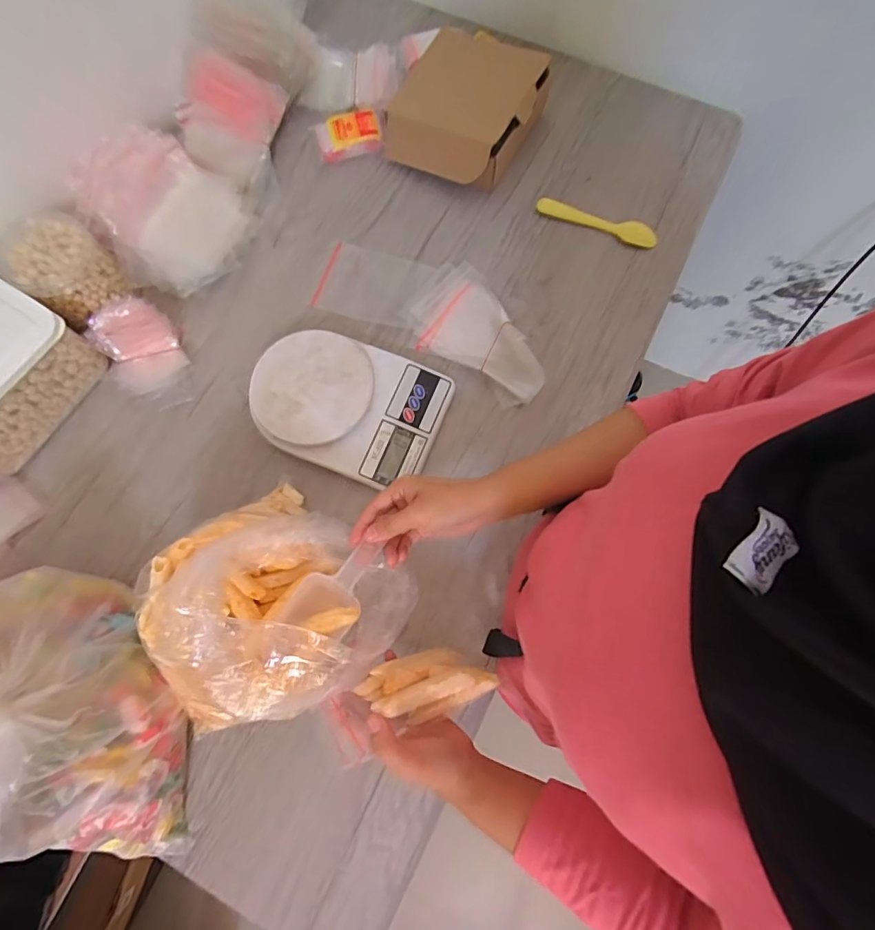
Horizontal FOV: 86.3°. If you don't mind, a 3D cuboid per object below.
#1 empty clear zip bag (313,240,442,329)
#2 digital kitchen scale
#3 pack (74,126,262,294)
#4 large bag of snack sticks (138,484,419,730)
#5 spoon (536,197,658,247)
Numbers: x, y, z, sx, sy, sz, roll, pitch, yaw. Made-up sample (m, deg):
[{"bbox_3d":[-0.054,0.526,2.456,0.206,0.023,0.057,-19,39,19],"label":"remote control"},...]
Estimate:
[{"bbox_3d":[-0.079,-0.221,0.573,0.135,0.008,0.095,16,74,12],"label":"empty clear zip bag"},{"bbox_3d":[-0.098,-0.067,0.515,0.198,0.040,0.145,20,77,6],"label":"digital kitchen scale"},{"bbox_3d":[-0.314,-0.290,0.545,0.162,0.035,0.153,40,83,-17],"label":"pack"},{"bbox_3d":[-0.131,0.107,0.400,0.189,0.185,0.165,31,78,8],"label":"large bag of snack sticks"},{"bbox_3d":[0.201,-0.308,0.590,0.152,0.014,0.021,22,77,6],"label":"spoon"}]

